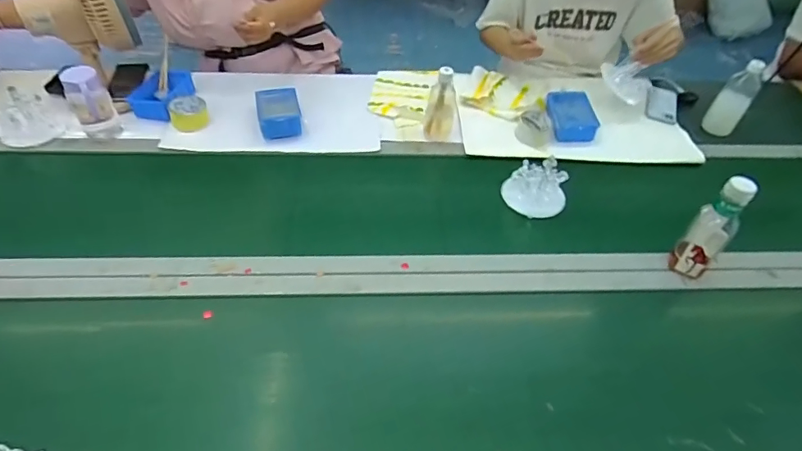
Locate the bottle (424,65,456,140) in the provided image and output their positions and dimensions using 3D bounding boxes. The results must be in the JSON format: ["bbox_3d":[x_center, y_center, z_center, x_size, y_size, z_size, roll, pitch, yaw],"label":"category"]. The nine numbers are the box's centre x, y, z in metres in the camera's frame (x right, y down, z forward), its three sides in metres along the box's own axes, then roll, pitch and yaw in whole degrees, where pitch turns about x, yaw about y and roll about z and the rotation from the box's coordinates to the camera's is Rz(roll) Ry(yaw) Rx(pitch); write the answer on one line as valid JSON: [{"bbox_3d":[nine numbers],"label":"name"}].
[{"bbox_3d":[0.097,-0.287,1.085,0.069,0.166,0.066,9,48,4],"label":"bottle"}]

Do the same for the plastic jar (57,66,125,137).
[{"bbox_3d":[-0.663,-0.258,1.019,0.077,0.145,0.069,-26,55,-25],"label":"plastic jar"}]

